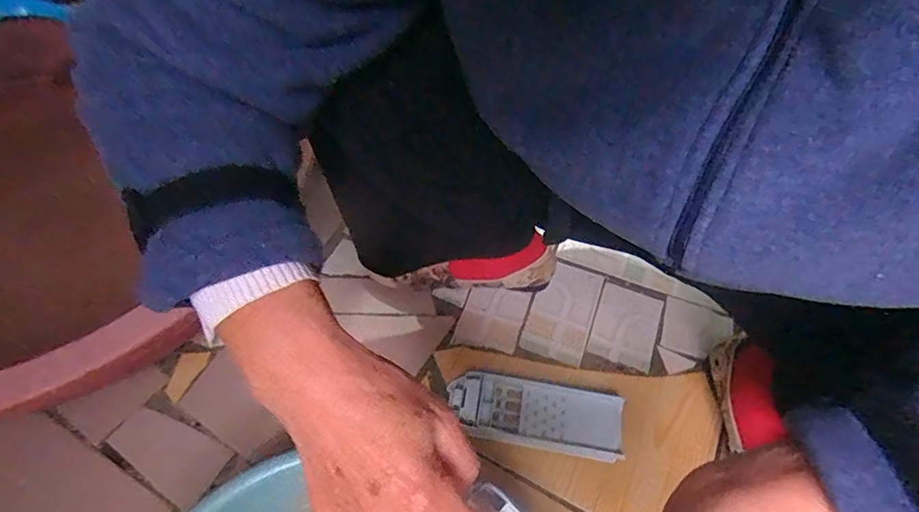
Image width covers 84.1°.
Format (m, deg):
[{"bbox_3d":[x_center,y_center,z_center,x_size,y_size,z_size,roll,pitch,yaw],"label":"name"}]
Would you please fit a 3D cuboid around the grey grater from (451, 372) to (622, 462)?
[{"bbox_3d":[0.082,0.174,0.563,0.185,0.017,0.074,10,53,2],"label":"grey grater"}]

